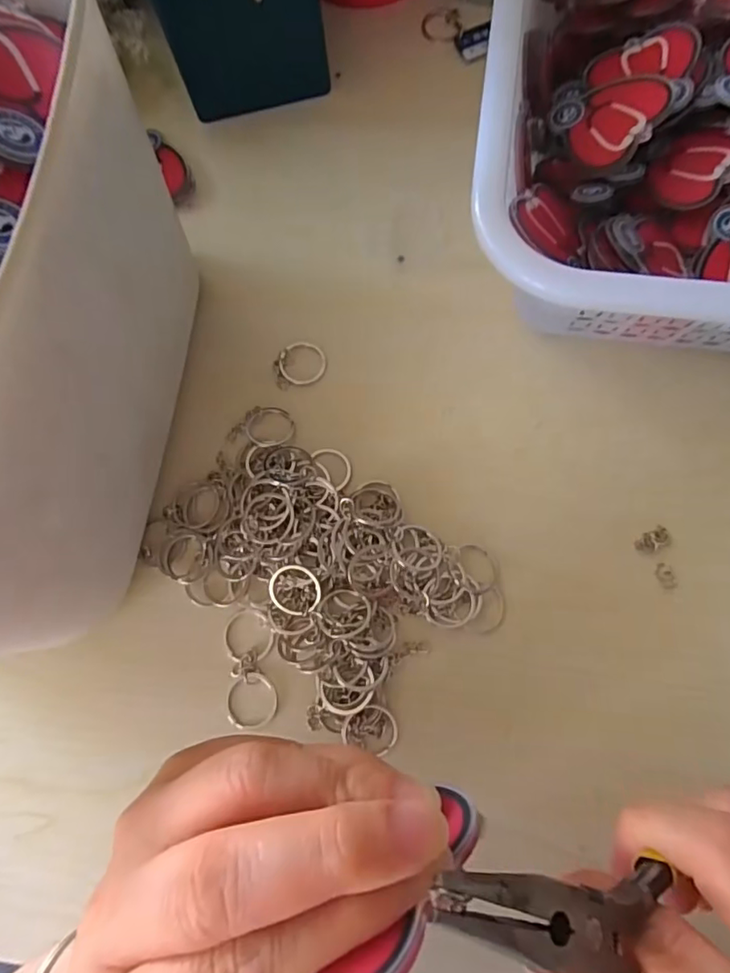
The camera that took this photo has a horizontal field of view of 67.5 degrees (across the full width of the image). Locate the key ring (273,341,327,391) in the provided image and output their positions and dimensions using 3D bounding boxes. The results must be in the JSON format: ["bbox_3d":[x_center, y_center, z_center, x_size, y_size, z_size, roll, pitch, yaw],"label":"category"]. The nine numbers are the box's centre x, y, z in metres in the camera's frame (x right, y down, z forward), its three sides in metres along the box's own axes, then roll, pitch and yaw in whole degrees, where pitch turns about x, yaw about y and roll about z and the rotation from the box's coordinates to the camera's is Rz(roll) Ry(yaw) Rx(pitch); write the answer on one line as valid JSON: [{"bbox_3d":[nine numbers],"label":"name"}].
[{"bbox_3d":[-0.035,-0.066,0.290,0.027,0.004,0.024,-13,75,1],"label":"key ring"}]

